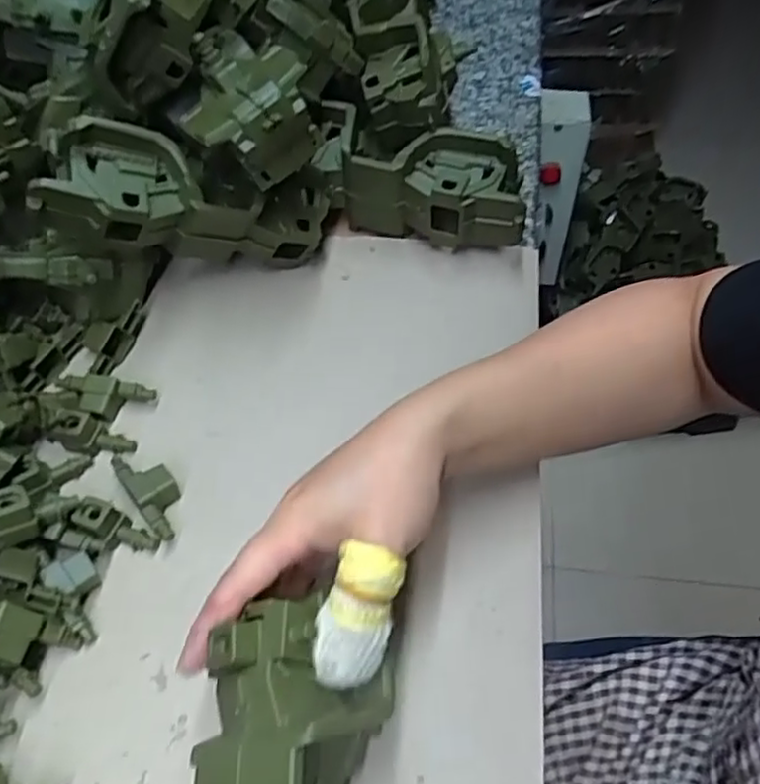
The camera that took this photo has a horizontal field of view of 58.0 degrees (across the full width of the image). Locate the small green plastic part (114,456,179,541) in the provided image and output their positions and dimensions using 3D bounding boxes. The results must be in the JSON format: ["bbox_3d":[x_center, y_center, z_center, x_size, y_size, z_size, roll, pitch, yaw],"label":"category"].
[{"bbox_3d":[-0.132,0.055,0.399,0.024,0.015,0.071,-34,59,-19],"label":"small green plastic part"}]

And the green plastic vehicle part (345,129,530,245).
[{"bbox_3d":[0.039,-0.137,0.494,0.128,0.084,0.046,7,55,9],"label":"green plastic vehicle part"}]

